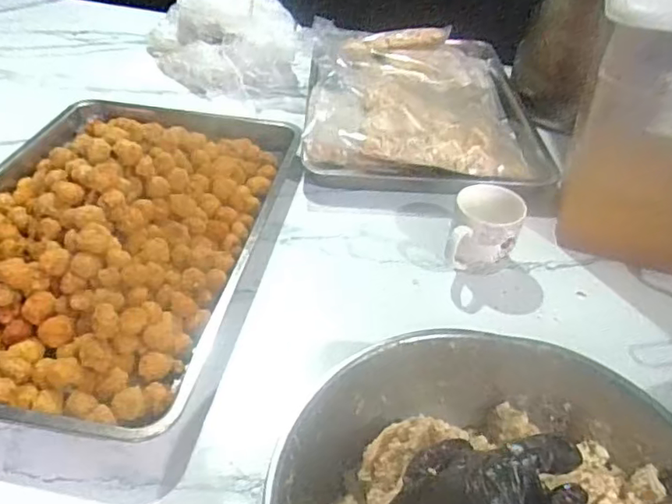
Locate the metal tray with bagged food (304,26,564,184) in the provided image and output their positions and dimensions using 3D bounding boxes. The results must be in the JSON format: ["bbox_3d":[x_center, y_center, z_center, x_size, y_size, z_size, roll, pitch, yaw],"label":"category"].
[{"bbox_3d":[0.149,-0.295,1.047,0.388,0.117,0.573,3,39,-1],"label":"metal tray with bagged food"}]

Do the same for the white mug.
[{"bbox_3d":[0.184,-0.016,0.709,0.082,0.102,0.090,14,41,13],"label":"white mug"}]

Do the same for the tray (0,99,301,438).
[{"bbox_3d":[-0.288,-0.065,0.728,0.396,0.111,0.608,9,40,6],"label":"tray"}]

